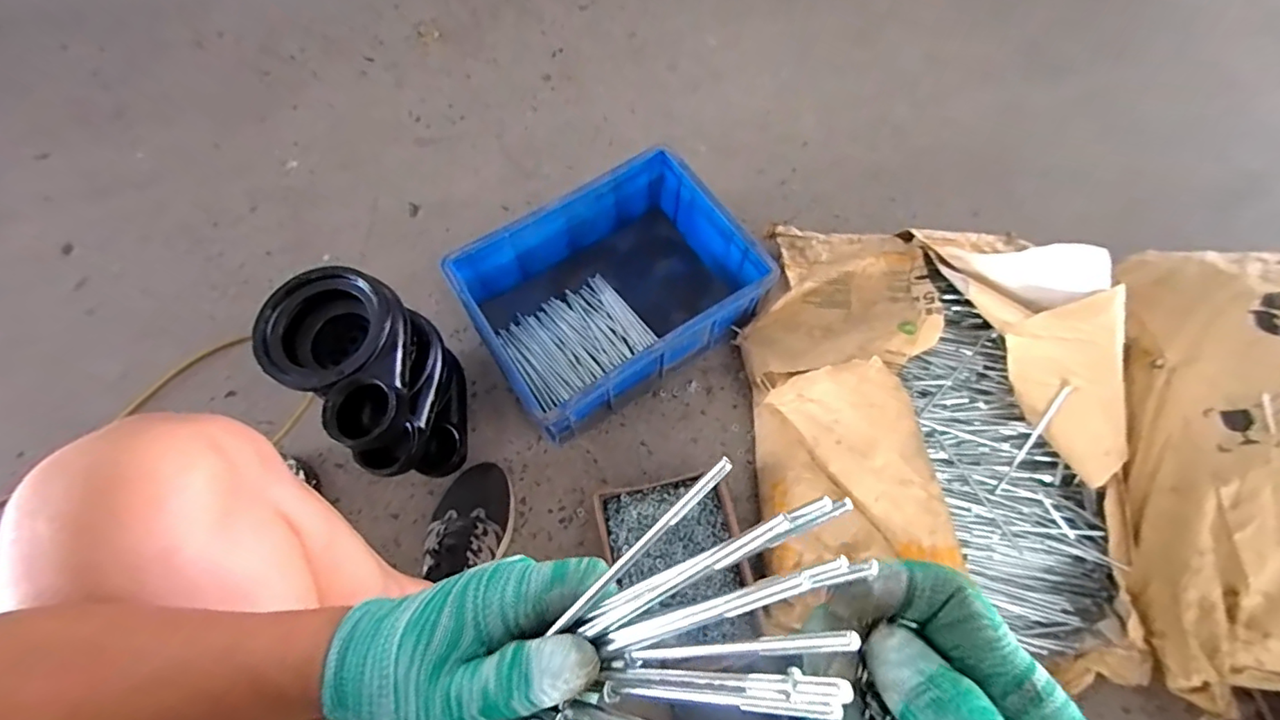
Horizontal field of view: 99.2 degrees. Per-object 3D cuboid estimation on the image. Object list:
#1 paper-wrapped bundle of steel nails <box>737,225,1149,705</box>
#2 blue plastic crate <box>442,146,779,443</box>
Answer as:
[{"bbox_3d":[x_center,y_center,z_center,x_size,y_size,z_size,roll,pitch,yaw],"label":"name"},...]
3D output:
[{"bbox_3d":[0.395,0.064,0.735,0.452,0.185,0.625,1,67,0],"label":"paper-wrapped bundle of steel nails"},{"bbox_3d":[-0.043,-0.105,0.851,0.395,0.153,0.299,-34,74,-12],"label":"blue plastic crate"}]

